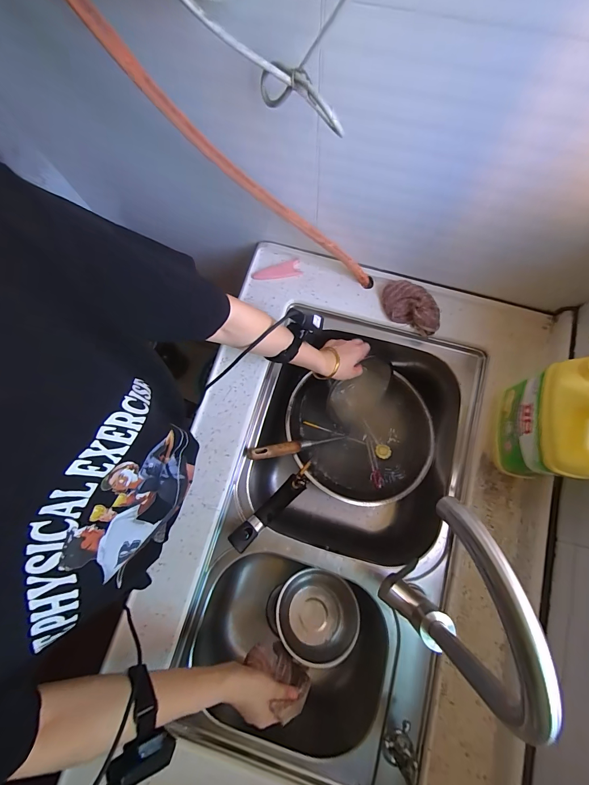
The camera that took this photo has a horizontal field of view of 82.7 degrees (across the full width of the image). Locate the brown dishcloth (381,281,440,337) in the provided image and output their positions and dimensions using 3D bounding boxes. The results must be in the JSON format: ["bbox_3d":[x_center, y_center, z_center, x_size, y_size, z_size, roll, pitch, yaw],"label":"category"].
[{"bbox_3d":[0.218,-0.159,0.619,0.116,0.042,0.059,29,77,9],"label":"brown dishcloth"}]

